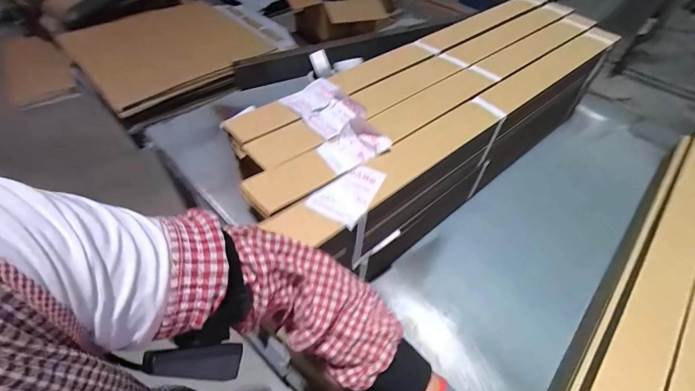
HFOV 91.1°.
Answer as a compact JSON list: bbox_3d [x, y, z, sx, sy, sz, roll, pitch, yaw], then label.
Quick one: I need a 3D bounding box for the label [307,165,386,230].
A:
[{"bbox_3d":[0.001,-0.004,0.495,0.075,0.010,0.113,27,53,17],"label":"label"}]

